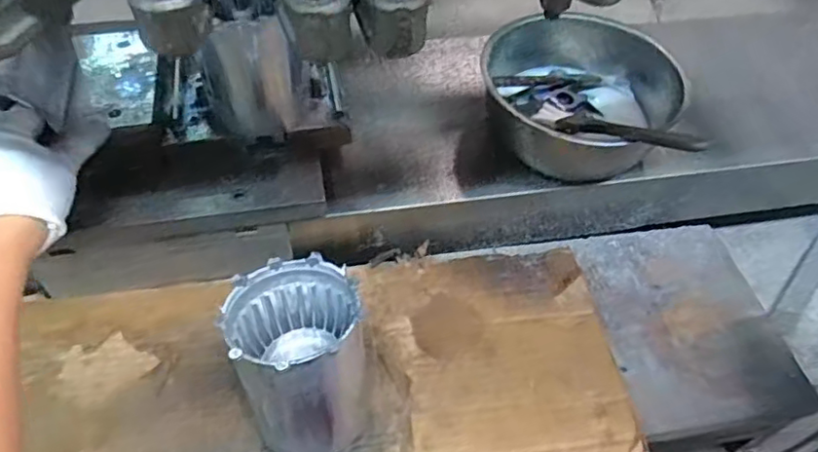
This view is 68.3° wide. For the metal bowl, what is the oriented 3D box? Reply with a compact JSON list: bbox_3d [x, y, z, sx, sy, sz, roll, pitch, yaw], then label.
[{"bbox_3d":[0.164,-0.130,0.594,0.175,0.069,0.186,2,53,-2],"label":"metal bowl"}]

